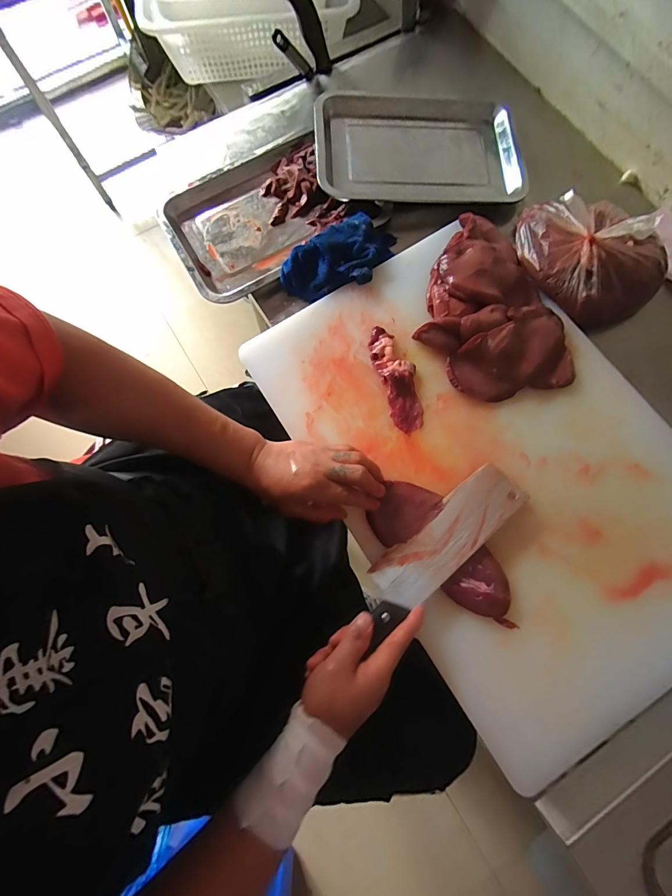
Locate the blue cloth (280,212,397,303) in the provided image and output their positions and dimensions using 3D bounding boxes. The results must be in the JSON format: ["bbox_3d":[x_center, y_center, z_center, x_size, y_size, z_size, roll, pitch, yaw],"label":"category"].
[{"bbox_3d":[0.010,-0.260,0.515,0.168,0.035,0.081,-33,79,-7],"label":"blue cloth"}]

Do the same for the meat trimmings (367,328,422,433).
[{"bbox_3d":[0.079,-0.090,0.486,0.045,0.014,0.140,-16,74,-3],"label":"meat trimmings"}]

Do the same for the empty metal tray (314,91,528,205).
[{"bbox_3d":[0.126,-0.458,0.574,0.311,0.036,0.214,-5,74,1],"label":"empty metal tray"}]

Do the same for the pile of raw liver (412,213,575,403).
[{"bbox_3d":[0.190,-0.179,0.493,0.177,0.040,0.256,-23,75,-4],"label":"pile of raw liver"}]

